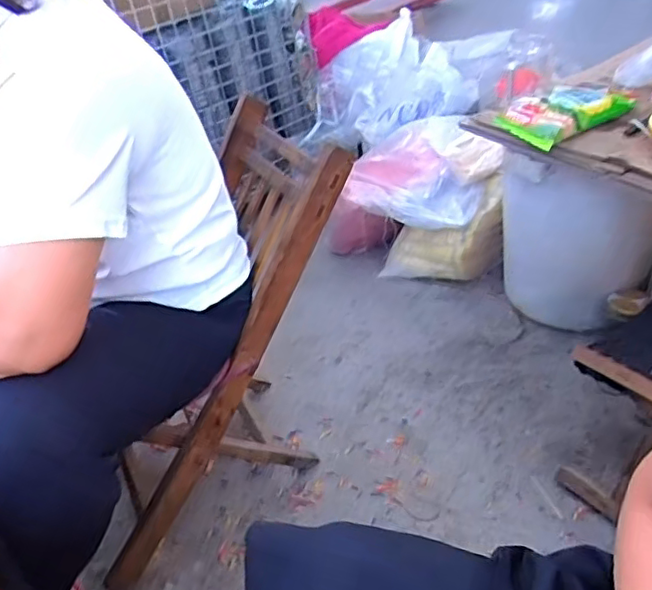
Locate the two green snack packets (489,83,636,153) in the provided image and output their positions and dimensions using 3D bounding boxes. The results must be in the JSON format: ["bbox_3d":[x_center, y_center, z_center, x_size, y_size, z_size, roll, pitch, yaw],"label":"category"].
[{"bbox_3d":[0.456,-0.354,1.178,0.249,0.055,0.144,-24,38,-20],"label":"two green snack packets"}]

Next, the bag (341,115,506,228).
[{"bbox_3d":[0.244,-0.331,1.600,0.414,0.176,0.273,17,43,32],"label":"bag"}]

